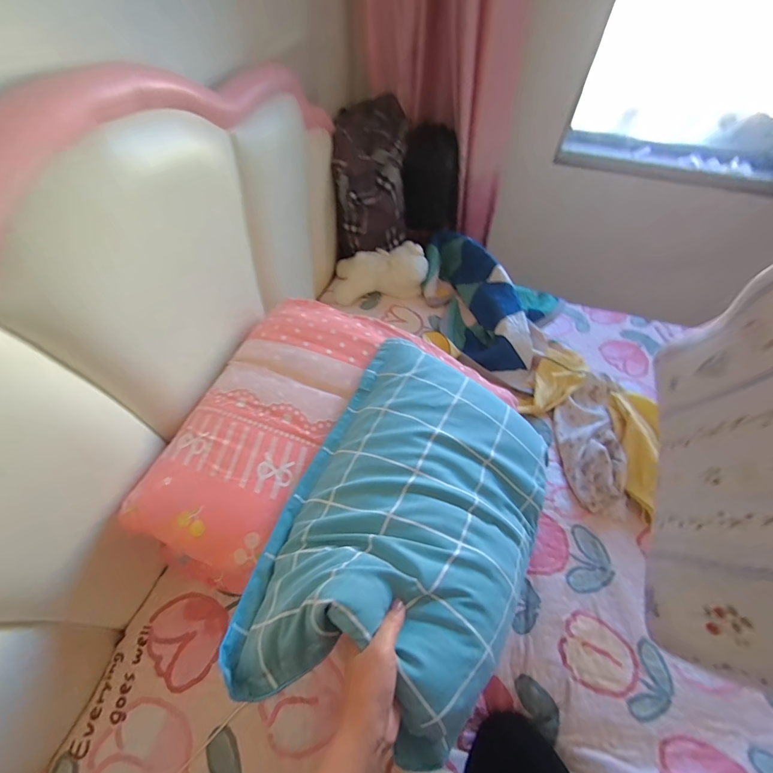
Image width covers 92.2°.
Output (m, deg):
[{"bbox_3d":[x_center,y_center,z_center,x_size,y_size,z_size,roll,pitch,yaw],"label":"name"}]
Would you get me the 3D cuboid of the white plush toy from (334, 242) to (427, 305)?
[{"bbox_3d":[-0.016,-0.374,1.216,0.300,0.113,0.157,-4,54,-5],"label":"white plush toy"}]

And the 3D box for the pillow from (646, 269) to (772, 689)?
[{"bbox_3d":[0.445,0.090,0.439,0.101,0.289,0.423,15,54,9],"label":"pillow"}]

